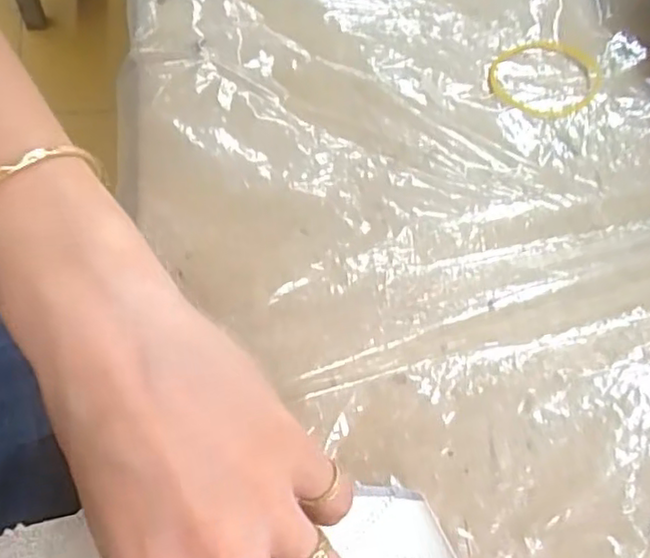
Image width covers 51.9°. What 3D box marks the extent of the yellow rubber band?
[{"bbox_3d":[0.100,-0.091,0.303,0.050,0.004,0.038,9,75,0],"label":"yellow rubber band"}]

